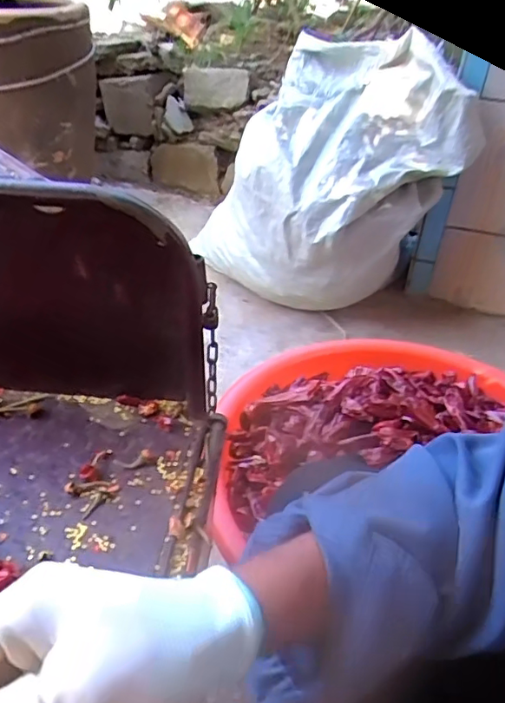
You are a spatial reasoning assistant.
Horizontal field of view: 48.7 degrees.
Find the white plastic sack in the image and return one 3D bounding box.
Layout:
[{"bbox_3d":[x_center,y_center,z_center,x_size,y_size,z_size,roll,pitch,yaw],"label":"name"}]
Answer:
[{"bbox_3d":[0.159,-0.418,1.377,0.511,0.574,0.449,-7,38,-14],"label":"white plastic sack"}]

